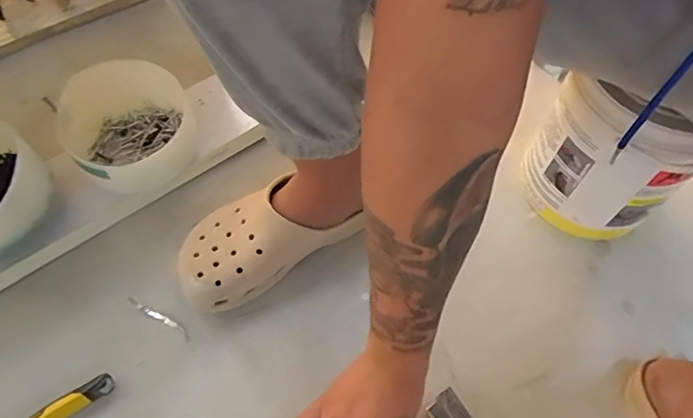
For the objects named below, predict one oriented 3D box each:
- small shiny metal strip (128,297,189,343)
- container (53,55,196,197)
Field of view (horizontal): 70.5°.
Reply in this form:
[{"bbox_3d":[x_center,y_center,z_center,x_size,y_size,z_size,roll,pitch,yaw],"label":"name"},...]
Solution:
[{"bbox_3d":[-0.207,0.120,0.544,0.082,0.012,0.010,28,64,13],"label":"small shiny metal strip"},{"bbox_3d":[-0.270,-0.091,0.615,0.161,0.097,0.153,-25,64,-15],"label":"container"}]

